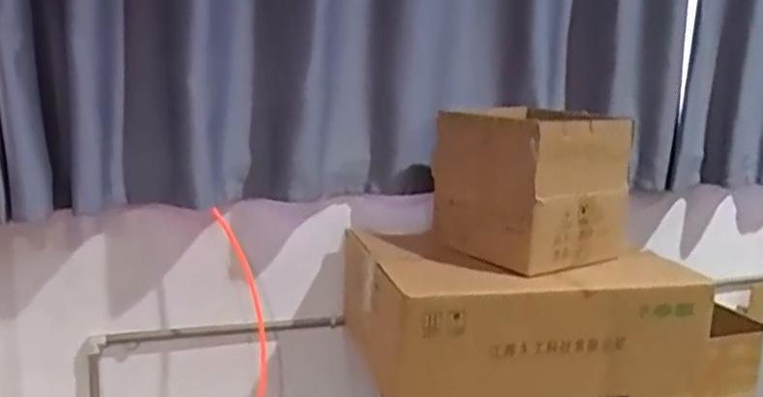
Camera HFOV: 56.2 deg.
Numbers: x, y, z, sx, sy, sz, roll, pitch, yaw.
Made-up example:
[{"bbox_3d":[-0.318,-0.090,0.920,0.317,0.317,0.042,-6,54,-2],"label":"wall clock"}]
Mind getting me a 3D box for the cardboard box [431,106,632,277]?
[{"bbox_3d":[0.331,-0.032,1.584,0.309,0.317,0.346,-5,13,-31],"label":"cardboard box"}]

